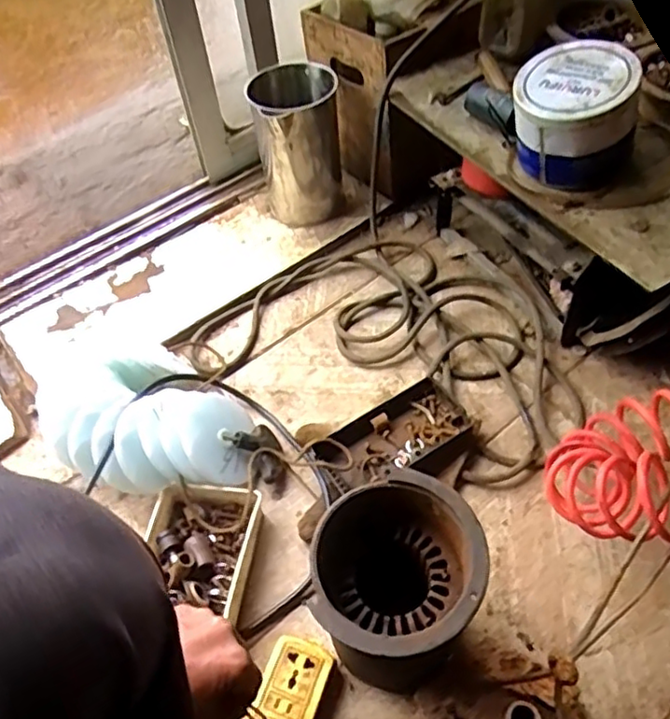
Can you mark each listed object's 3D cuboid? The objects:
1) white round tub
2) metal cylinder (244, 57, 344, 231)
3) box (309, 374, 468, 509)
[{"bbox_3d":[0.260,-0.264,0.692,0.123,0.106,0.115,-2,52,3],"label":"white round tub"},{"bbox_3d":[-0.055,-0.329,0.979,0.124,0.197,0.133,-8,52,-1],"label":"metal cylinder"},{"bbox_3d":[0.066,0.097,0.754,0.183,0.036,0.094,-28,55,-16],"label":"box"}]

